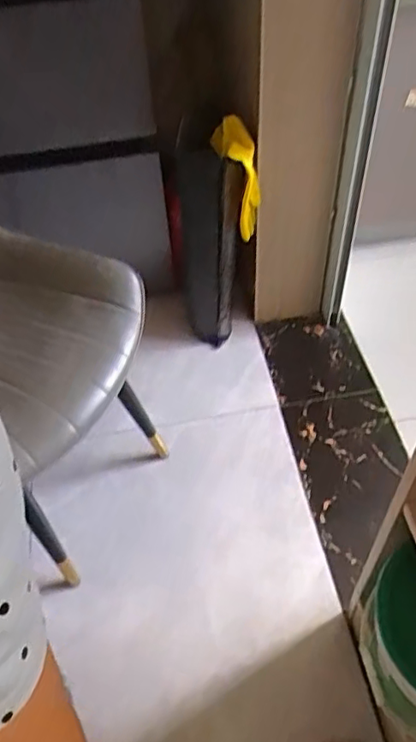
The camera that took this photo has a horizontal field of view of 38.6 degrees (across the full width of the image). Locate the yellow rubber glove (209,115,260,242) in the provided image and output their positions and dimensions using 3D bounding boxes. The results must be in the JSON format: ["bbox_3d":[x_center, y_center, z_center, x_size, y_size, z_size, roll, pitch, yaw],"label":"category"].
[{"bbox_3d":[0.064,-0.424,1.323,0.101,0.294,0.058,-1,51,3],"label":"yellow rubber glove"}]

